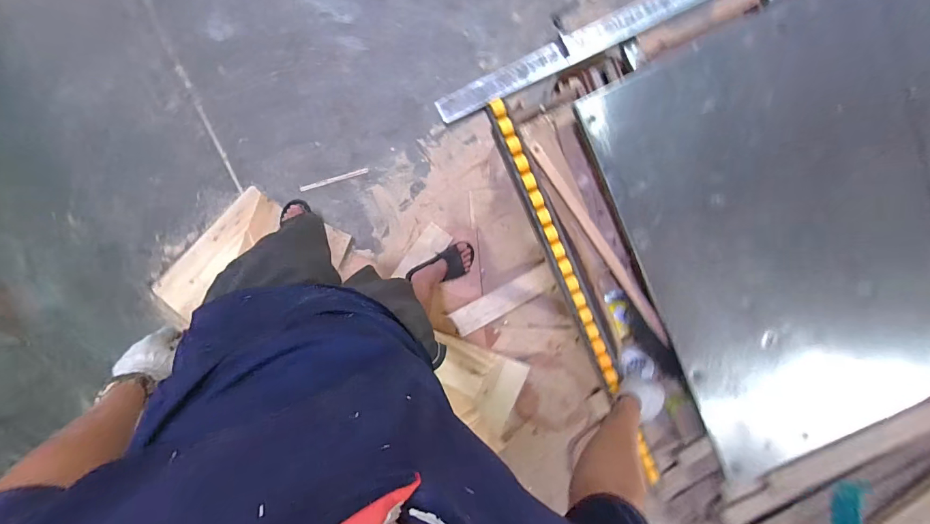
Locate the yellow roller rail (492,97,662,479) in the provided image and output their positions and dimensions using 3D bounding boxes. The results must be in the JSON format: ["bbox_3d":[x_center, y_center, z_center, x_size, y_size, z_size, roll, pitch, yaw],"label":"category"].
[{"bbox_3d":[0.214,0.075,0.745,0.027,0.025,0.778,-24,97,0],"label":"yellow roller rail"}]

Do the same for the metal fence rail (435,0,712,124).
[{"bbox_3d":[0.370,-0.477,0.710,0.934,0.055,0.067,-26,99,0],"label":"metal fence rail"}]

